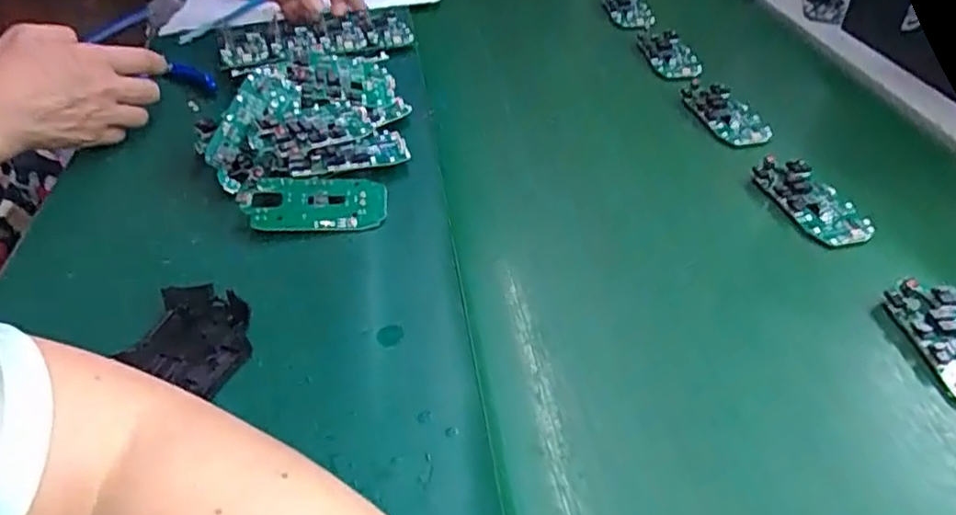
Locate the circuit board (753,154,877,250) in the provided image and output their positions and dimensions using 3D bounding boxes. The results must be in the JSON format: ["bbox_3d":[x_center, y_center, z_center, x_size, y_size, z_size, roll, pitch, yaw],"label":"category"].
[{"bbox_3d":[0.232,-0.038,0.458,0.040,0.019,0.085,-15,39,-9],"label":"circuit board"}]

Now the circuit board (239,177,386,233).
[{"bbox_3d":[-0.113,-0.037,0.455,0.096,0.007,0.045,-1,58,-6],"label":"circuit board"}]

